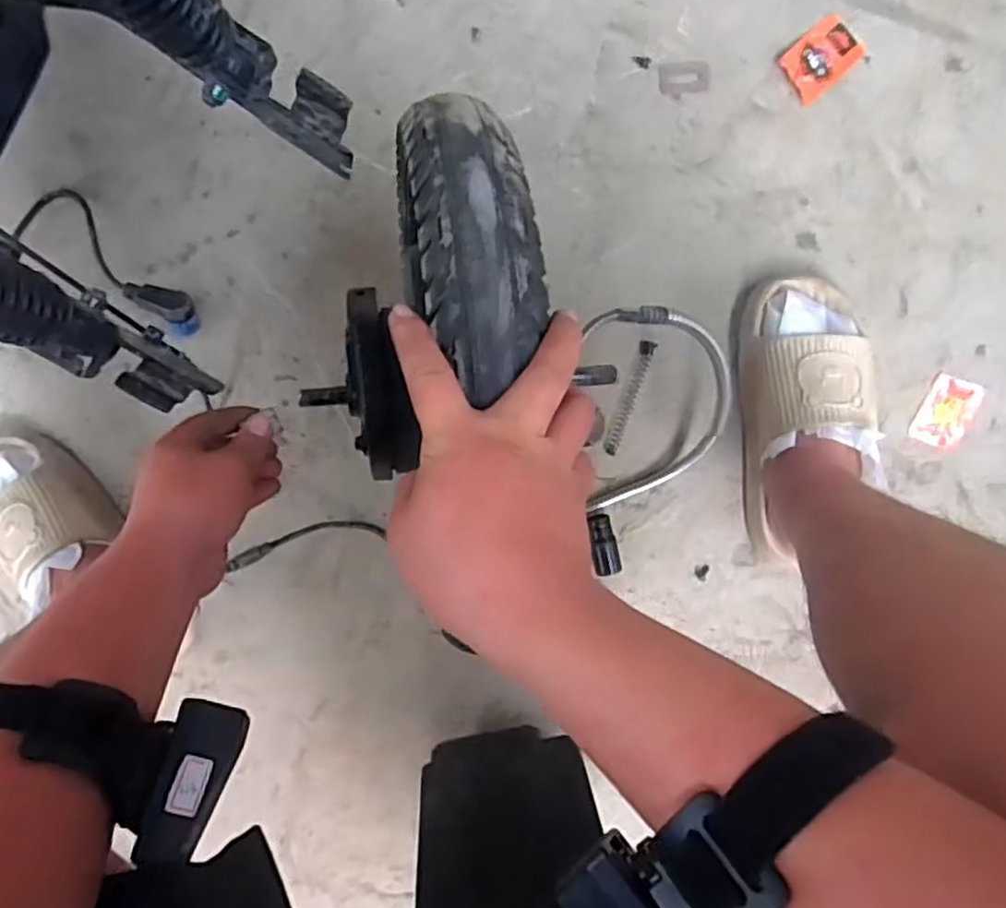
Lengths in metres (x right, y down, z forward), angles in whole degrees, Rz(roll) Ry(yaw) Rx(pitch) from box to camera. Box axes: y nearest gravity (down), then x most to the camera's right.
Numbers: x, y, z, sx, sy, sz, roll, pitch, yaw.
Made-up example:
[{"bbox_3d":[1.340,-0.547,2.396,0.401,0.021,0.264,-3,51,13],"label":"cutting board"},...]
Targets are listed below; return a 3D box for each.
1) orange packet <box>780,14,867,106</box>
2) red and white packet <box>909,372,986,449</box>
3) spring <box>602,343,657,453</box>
[{"bbox_3d":[0.304,-0.377,0.672,0.076,0.008,0.051,-40,94,6],"label":"orange packet"},{"bbox_3d":[0.442,-0.041,0.702,0.046,0.010,0.068,22,97,-1],"label":"red and white packet"},{"bbox_3d":[0.128,-0.056,0.717,0.015,0.008,0.119,19,97,-1],"label":"spring"}]

